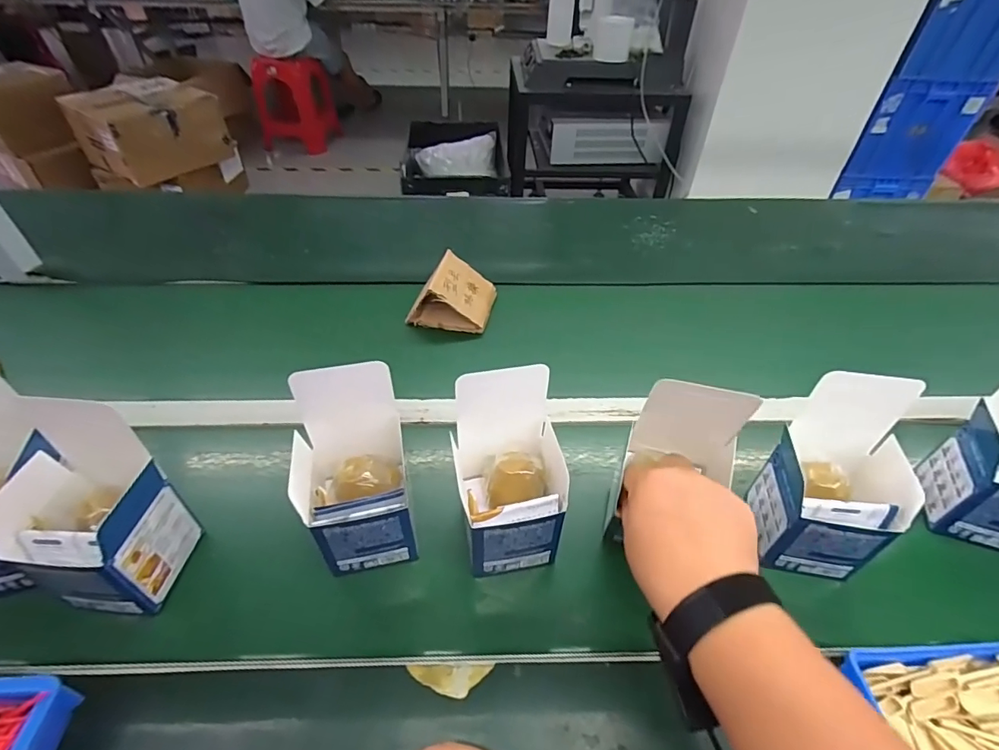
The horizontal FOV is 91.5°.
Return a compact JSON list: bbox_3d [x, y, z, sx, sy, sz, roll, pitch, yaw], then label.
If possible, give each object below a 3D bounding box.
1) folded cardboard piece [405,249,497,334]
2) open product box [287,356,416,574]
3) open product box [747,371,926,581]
[{"bbox_3d":[-0.067,-0.123,0.722,0.111,0.072,0.102,9,44,10],"label":"folded cardboard piece"},{"bbox_3d":[-0.127,0.087,0.427,0.086,0.175,0.089,-8,44,-8],"label":"open product box"},{"bbox_3d":[0.300,0.097,0.430,0.100,0.175,0.088,7,44,7],"label":"open product box"}]

